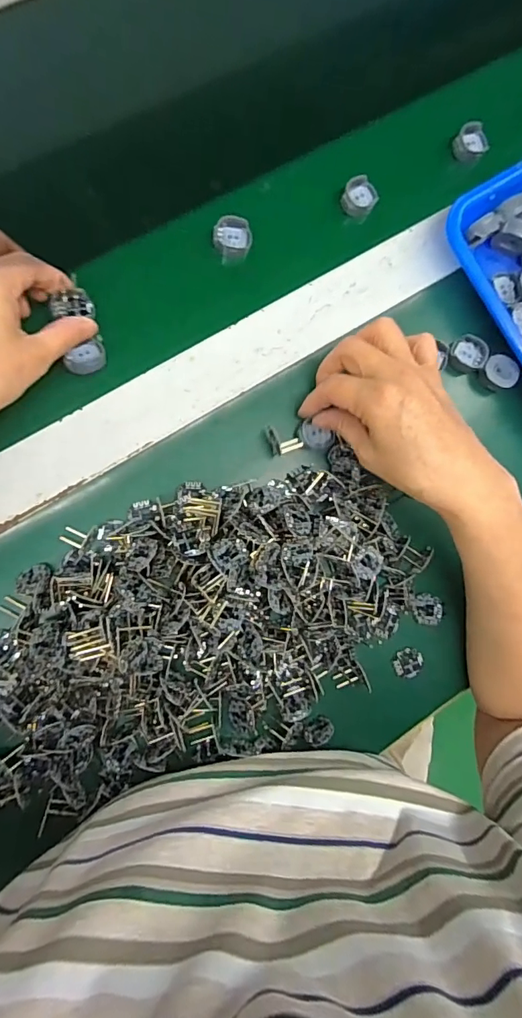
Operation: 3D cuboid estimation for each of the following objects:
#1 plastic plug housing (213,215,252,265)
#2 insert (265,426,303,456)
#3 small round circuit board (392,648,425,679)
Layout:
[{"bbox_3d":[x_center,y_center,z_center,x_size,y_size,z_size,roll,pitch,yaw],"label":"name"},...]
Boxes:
[{"bbox_3d":[-0.022,-0.213,0.377,0.030,0.020,0.027,4,87,-9],"label":"plastic plug housing"},{"bbox_3d":[0.017,-0.055,0.364,0.023,0.009,0.024,-22,91,-9],"label":"insert"},{"bbox_3d":[0.118,0.124,0.381,0.024,0.004,0.024,0,88,-9],"label":"small round circuit board"}]

